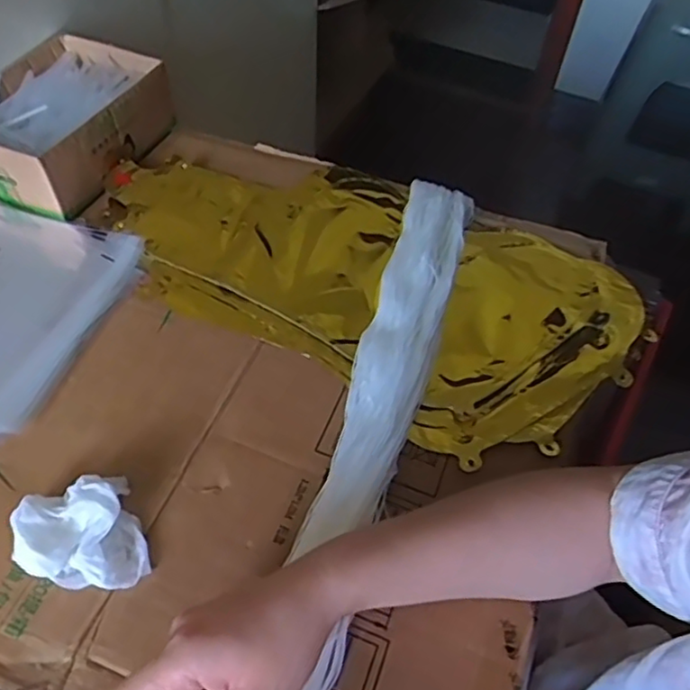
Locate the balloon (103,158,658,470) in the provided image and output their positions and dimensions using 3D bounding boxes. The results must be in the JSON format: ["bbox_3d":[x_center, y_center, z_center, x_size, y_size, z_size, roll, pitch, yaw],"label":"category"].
[{"bbox_3d":[0.016,-0.071,0.584,0.463,0.035,0.255,28,56,16],"label":"balloon"}]

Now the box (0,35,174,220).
[{"bbox_3d":[-0.270,-0.216,0.631,0.136,0.068,0.186,20,54,11],"label":"box"}]

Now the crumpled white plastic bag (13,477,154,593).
[{"bbox_3d":[-0.162,0.118,0.399,0.068,0.031,0.070,-19,56,-17],"label":"crumpled white plastic bag"}]

